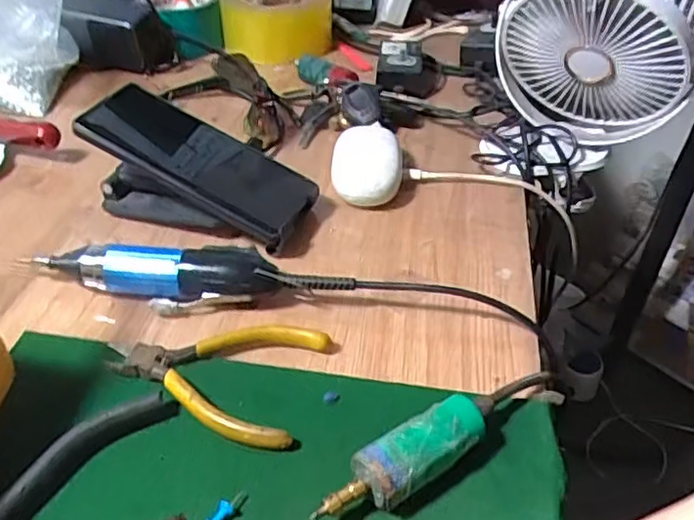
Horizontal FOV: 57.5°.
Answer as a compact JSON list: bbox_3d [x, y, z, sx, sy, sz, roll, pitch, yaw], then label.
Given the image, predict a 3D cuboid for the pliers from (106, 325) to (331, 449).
[{"bbox_3d":[-0.079,0.061,0.356,0.120,0.011,0.078,9,40,10],"label":"pliers"}]

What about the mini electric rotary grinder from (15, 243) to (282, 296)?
[{"bbox_3d":[-0.125,0.008,0.410,0.165,0.031,0.024,6,39,6],"label":"mini electric rotary grinder"}]

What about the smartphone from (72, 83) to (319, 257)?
[{"bbox_3d":[-0.105,-0.073,0.464,0.168,0.016,0.073,30,43,0],"label":"smartphone"}]

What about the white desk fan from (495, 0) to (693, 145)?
[{"bbox_3d":[0.197,-0.160,0.523,0.159,0.175,0.087,30,47,31],"label":"white desk fan"}]

